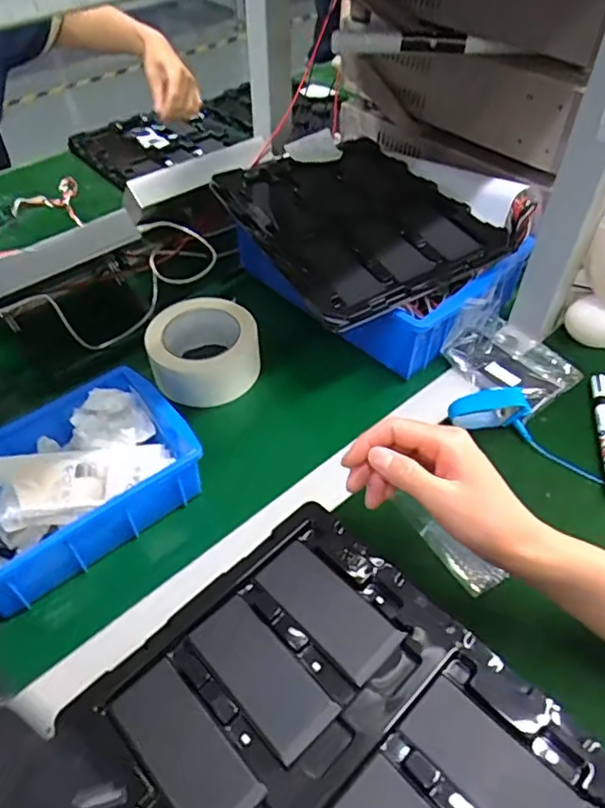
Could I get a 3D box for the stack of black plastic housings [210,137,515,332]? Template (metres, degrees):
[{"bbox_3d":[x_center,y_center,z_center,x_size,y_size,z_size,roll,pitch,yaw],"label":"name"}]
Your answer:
[{"bbox_3d":[0.053,-0.203,0.636,0.218,0.030,0.284,-24,53,-19],"label":"stack of black plastic housings"}]

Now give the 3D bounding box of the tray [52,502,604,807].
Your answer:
[{"bbox_3d":[0.025,0.201,0.323,0.219,0.017,0.265,-36,58,-27],"label":"tray"}]

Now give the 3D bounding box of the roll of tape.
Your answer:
[{"bbox_3d":[-0.101,-0.054,0.610,0.109,0.072,0.111,0,49,0],"label":"roll of tape"}]

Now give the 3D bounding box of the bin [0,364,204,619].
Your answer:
[{"bbox_3d":[-0.200,0.062,0.491,0.199,0.058,0.143,-35,57,-26],"label":"bin"}]

